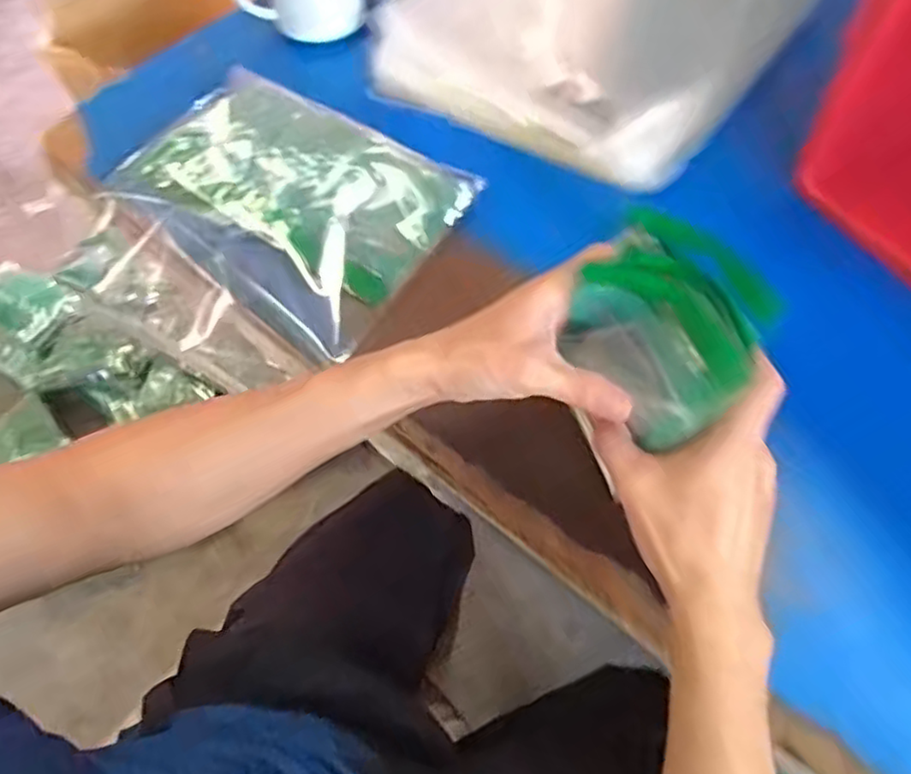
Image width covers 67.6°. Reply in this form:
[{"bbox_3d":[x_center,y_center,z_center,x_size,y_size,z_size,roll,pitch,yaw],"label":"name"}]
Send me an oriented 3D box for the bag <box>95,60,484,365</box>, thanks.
[{"bbox_3d":[-0.158,-0.178,0.634,0.305,0.057,0.187,30,66,19],"label":"bag"}]

